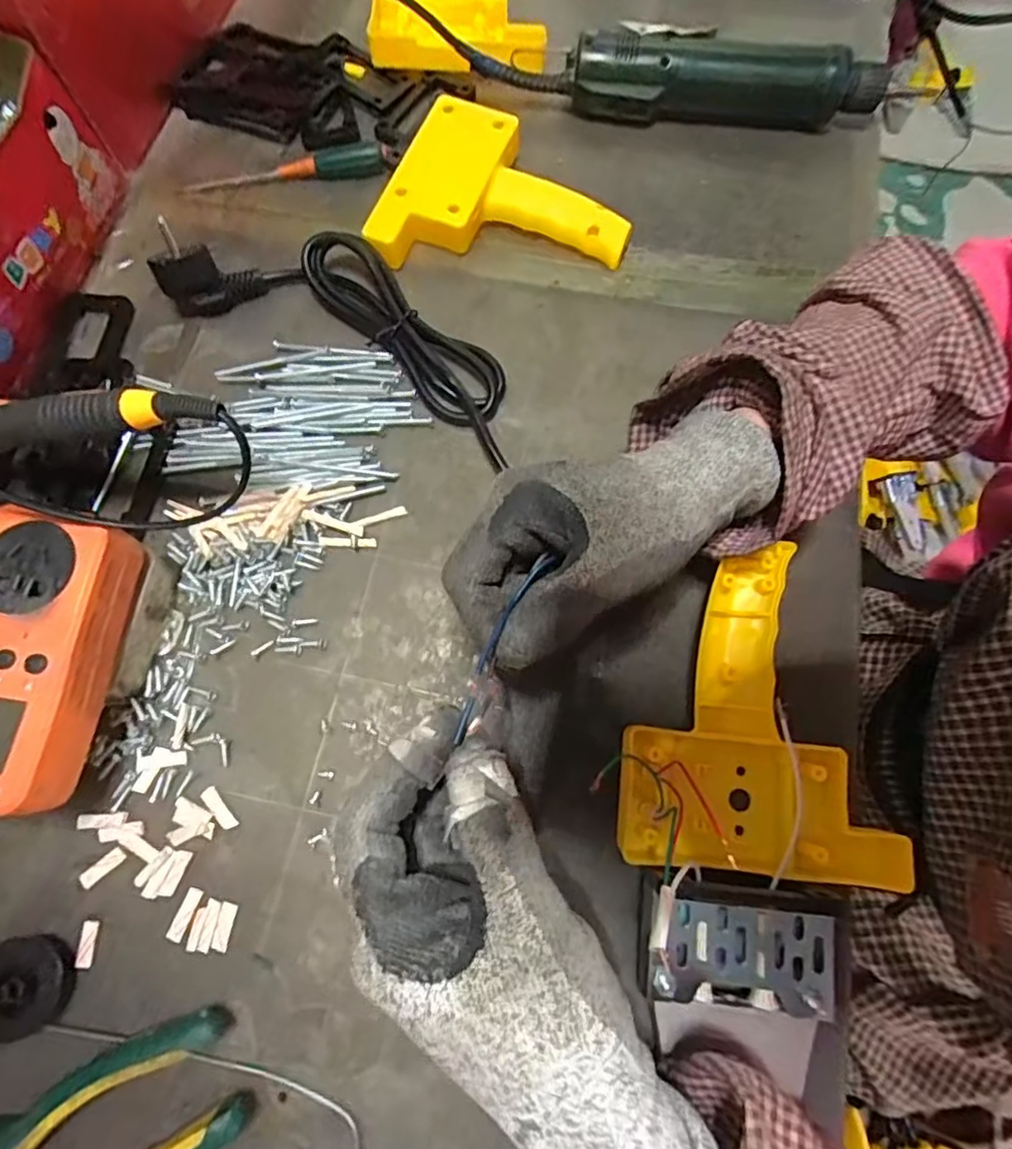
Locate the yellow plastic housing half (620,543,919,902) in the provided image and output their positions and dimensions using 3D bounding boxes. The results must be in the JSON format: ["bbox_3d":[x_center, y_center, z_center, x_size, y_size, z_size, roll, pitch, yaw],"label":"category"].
[{"bbox_3d":[0.121,0.065,0.285,0.119,0.036,0.147,5,72,2],"label":"yellow plastic housing half"}]

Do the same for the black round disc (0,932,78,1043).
[{"bbox_3d":[-0.213,0.181,0.259,0.038,0.014,0.036,0,72,0],"label":"black round disc"}]

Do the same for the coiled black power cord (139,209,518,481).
[{"bbox_3d":[-0.086,-0.154,0.351,0.229,0.041,0.086,28,74,8],"label":"coiled black power cord"}]

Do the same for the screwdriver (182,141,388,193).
[{"bbox_3d":[-0.152,-0.281,0.407,0.144,0.018,0.019,-7,72,-2],"label":"screwdriver"}]

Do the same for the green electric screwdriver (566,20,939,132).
[{"bbox_3d":[0.157,-0.343,0.413,0.222,0.044,0.049,9,73,3],"label":"green electric screwdriver"}]

